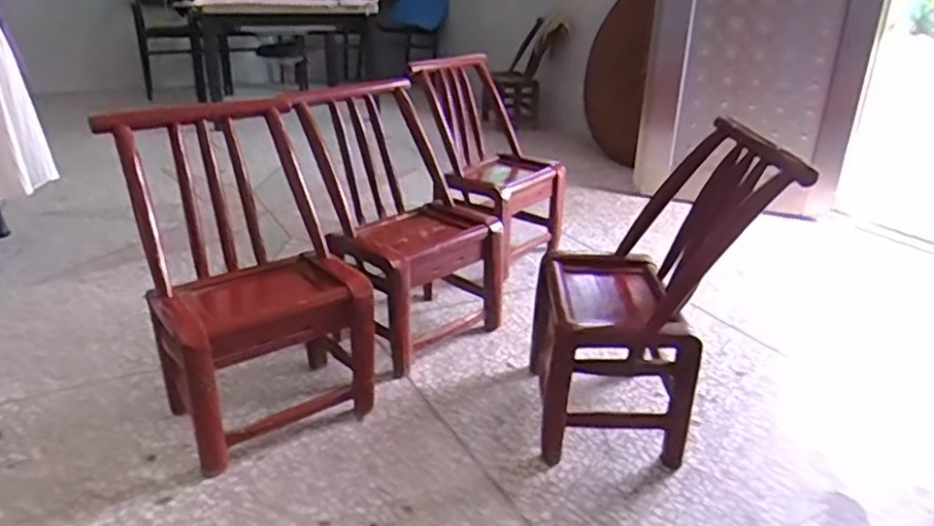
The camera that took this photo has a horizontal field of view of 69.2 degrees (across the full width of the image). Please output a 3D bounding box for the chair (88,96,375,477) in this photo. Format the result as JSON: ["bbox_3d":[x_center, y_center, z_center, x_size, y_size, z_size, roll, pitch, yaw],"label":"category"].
[{"bbox_3d":[-0.480,0.014,1.487,0.420,0.637,0.452,-15,29,-35],"label":"chair"}]

